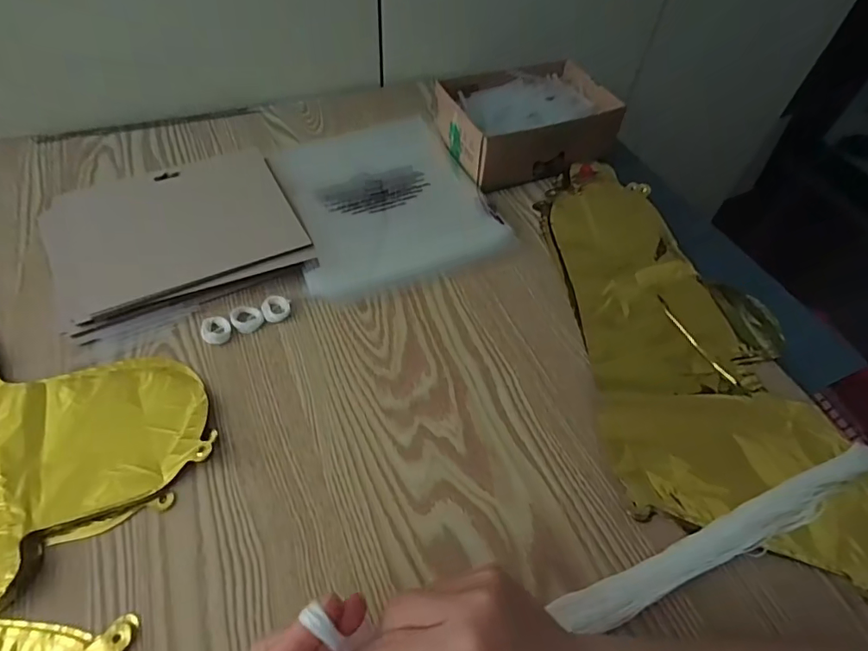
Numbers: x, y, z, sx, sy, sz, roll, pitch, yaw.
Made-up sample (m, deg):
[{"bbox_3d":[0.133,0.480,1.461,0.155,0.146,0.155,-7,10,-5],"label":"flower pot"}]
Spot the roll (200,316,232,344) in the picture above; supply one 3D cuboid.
[{"bbox_3d":[-0.185,0.004,0.423,0.024,0.006,0.026,2,53,-3],"label":"roll"}]

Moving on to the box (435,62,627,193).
[{"bbox_3d":[0.109,-0.233,0.572,0.186,0.064,0.136,-19,57,-17],"label":"box"}]

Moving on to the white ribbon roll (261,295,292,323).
[{"bbox_3d":[-0.140,-0.015,0.442,0.024,0.005,0.026,2,53,-3],"label":"white ribbon roll"}]

